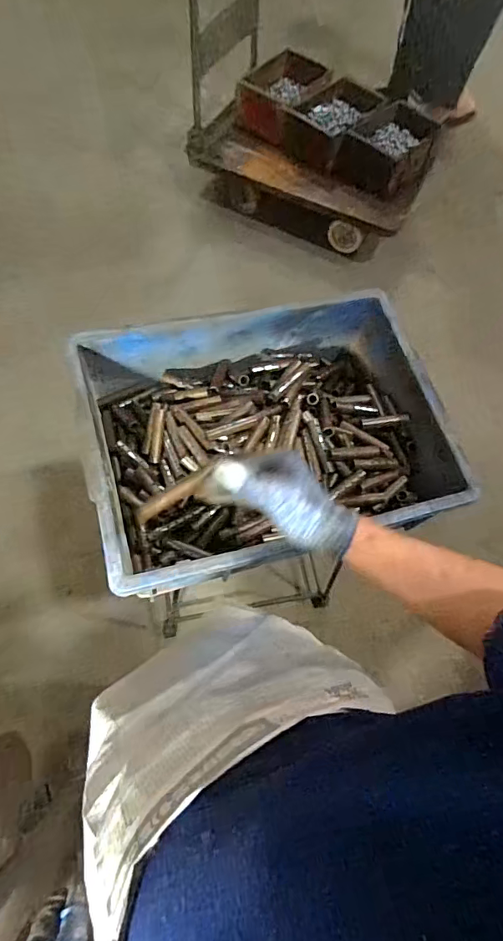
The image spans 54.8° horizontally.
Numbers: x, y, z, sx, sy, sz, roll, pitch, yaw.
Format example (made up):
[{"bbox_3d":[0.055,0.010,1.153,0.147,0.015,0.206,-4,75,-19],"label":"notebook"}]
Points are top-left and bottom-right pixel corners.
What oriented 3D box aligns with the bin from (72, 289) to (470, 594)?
[{"bbox_3d":[0.030,-0.059,0.702,0.464,0.156,0.356,-13,67,-11],"label":"bin"}]

